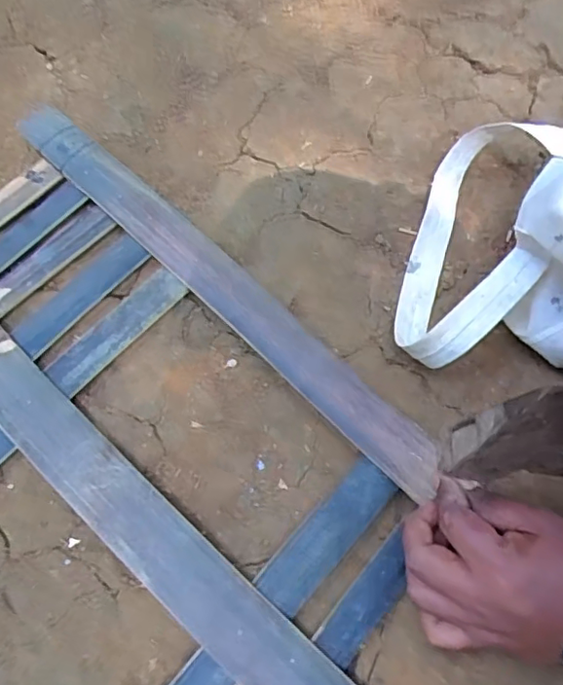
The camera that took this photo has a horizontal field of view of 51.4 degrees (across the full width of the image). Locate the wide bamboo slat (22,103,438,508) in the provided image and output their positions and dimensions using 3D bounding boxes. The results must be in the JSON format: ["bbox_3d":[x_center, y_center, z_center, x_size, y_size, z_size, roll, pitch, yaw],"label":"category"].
[{"bbox_3d":[-0.050,-0.051,0.464,0.441,0.016,0.047,42,75,12],"label":"wide bamboo slat"}]

